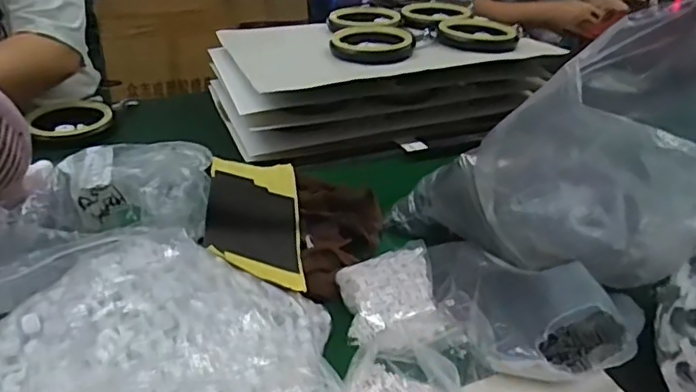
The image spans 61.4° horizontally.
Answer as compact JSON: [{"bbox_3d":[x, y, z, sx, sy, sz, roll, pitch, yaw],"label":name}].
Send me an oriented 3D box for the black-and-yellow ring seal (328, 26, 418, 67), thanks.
[{"bbox_3d":[0.039,-0.241,0.929,0.130,0.024,0.103,1,32,1],"label":"black-and-yellow ring seal"}]

